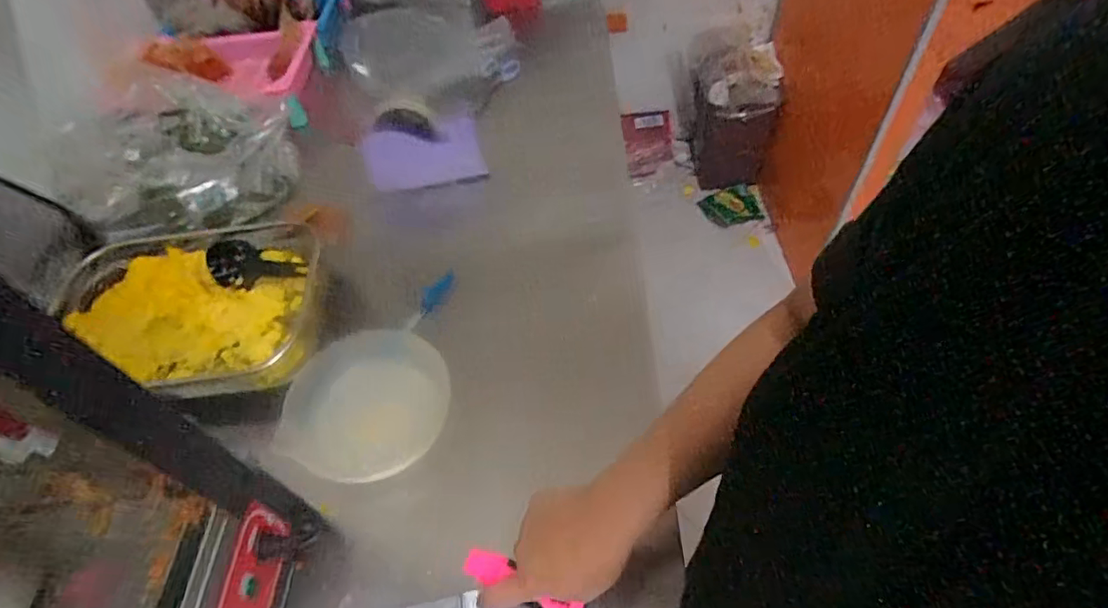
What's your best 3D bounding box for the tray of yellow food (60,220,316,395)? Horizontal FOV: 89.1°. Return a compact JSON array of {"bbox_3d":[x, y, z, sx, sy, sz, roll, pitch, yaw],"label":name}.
[{"bbox_3d":[-0.393,0.014,0.632,0.247,0.182,0.058,-10,15,-13],"label":"tray of yellow food"}]

